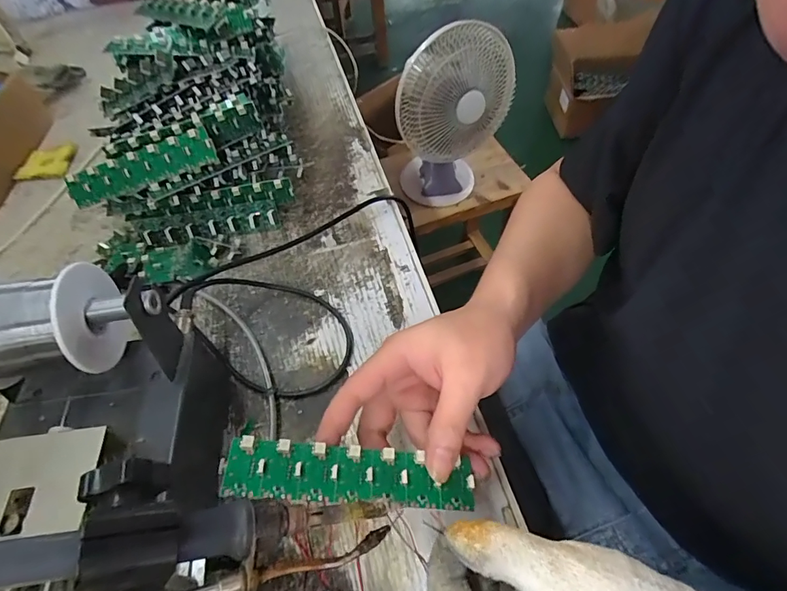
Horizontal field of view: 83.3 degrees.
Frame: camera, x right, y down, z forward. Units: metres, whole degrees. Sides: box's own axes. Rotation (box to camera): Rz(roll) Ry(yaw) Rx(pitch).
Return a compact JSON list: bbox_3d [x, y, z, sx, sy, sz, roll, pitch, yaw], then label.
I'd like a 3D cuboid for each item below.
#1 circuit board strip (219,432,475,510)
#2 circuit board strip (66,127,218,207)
[{"bbox_3d":[-0.023,0.100,0.245,0.137,0.009,0.032,9,55,-7],"label":"circuit board strip"},{"bbox_3d":[-0.230,-0.116,0.403,0.136,0.031,0.007,-18,21,2],"label":"circuit board strip"}]

